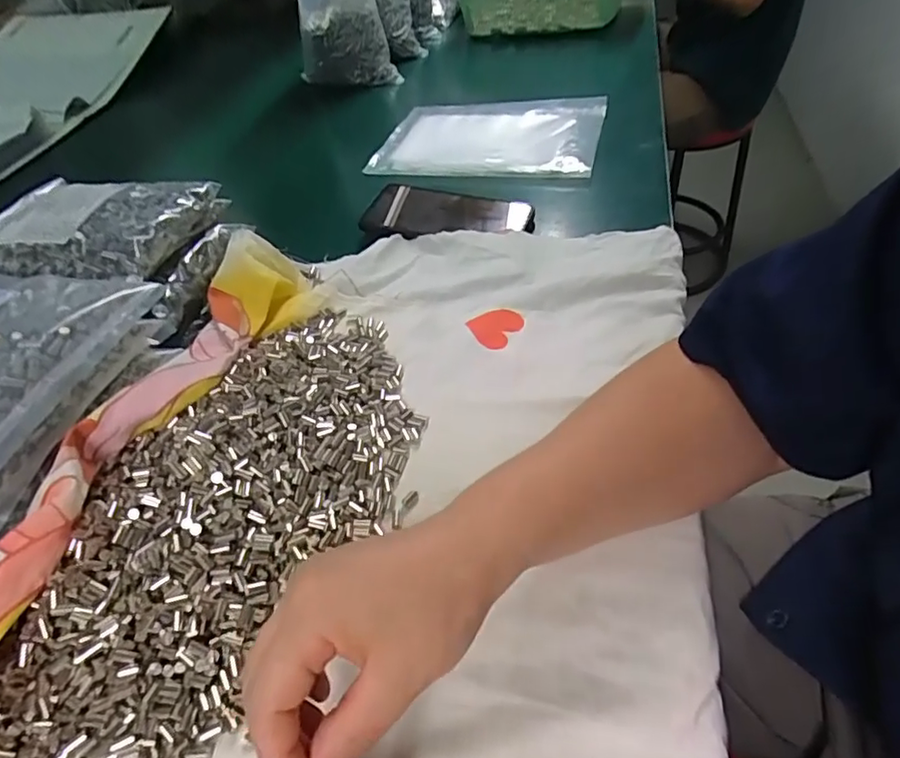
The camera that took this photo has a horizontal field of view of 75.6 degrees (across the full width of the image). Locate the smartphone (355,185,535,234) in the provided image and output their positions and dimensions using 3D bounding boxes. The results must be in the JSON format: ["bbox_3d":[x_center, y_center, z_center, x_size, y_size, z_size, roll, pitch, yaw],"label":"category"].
[{"bbox_3d":[-0.005,-0.162,0.572,0.163,0.013,0.074,13,48,17],"label":"smartphone"}]

